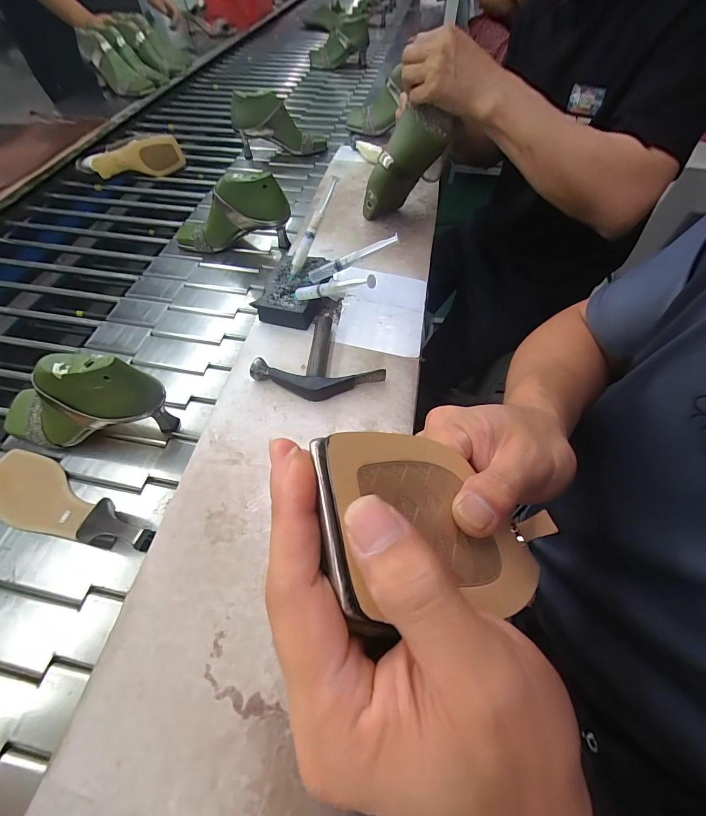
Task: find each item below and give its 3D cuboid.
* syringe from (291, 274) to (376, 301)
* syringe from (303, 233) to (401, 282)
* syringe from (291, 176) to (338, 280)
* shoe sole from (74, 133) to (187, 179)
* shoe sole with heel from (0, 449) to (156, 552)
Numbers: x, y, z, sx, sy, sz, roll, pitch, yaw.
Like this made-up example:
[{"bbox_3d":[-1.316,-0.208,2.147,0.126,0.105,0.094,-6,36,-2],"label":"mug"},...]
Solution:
[{"bbox_3d":[-0.033,-0.152,0.454,0.161,0.023,0.013,9,51,43],"label":"syringe"},{"bbox_3d":[-0.004,-0.210,0.491,0.141,0.018,0.012,-17,54,21],"label":"syringe"},{"bbox_3d":[-0.060,-0.266,0.519,0.013,0.016,0.150,31,102,19],"label":"syringe"},{"bbox_3d":[-0.551,-0.623,0.864,0.237,0.079,0.036,-13,63,-10],"label":"shoe sole"},{"bbox_3d":[-0.351,0.110,0.409,0.242,0.047,0.076,18,59,12],"label":"shoe sole with heel"}]

